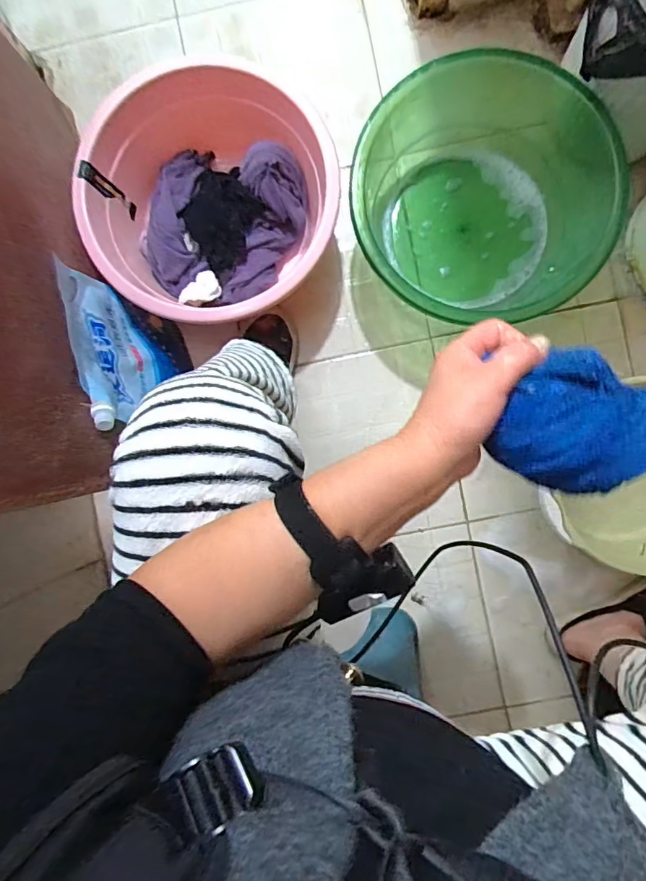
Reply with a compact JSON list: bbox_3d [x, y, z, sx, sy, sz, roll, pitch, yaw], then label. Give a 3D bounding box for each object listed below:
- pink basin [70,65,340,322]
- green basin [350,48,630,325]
[{"bbox_3d":[-0.156,-0.326,0.724,0.330,0.166,0.327,0,90,4],"label":"pink basin"},{"bbox_3d":[0.220,-0.350,0.724,0.346,0.137,0.329,0,90,4],"label":"green basin"}]

